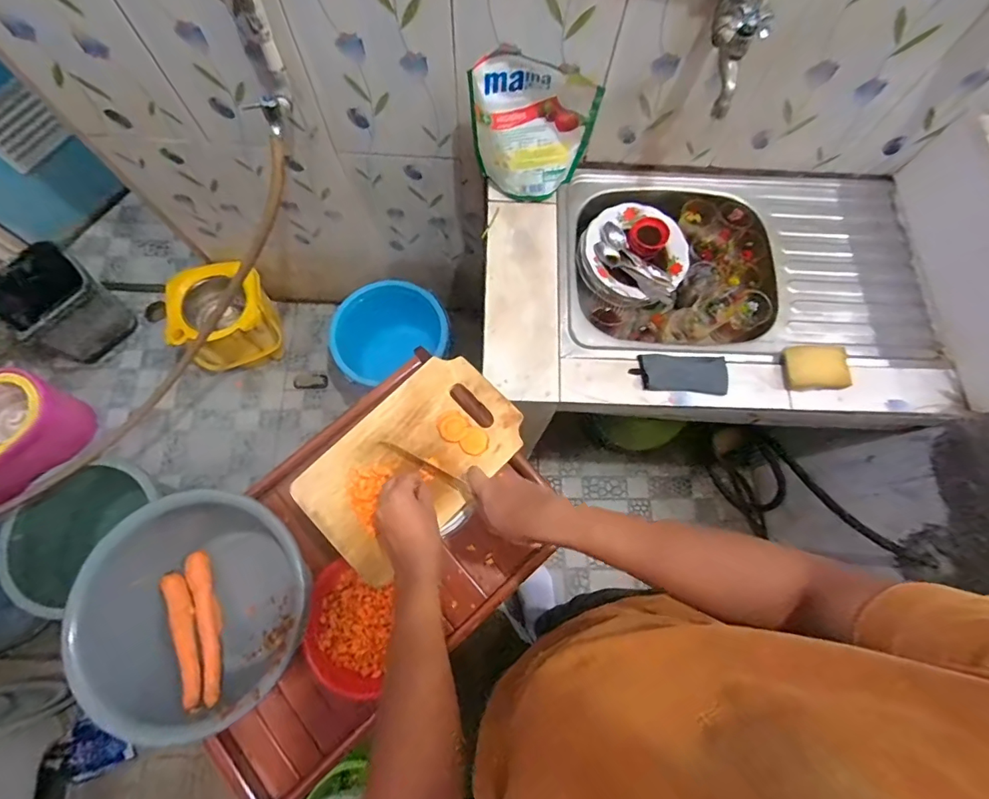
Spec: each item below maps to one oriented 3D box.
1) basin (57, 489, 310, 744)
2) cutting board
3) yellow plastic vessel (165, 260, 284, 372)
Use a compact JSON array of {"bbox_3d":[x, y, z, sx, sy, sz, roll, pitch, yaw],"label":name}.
[{"bbox_3d":[-0.408,0.299,0.685,0.301,0.161,0.276,1,74,-2],"label":"basin"},{"bbox_3d":[-0.108,0.078,0.636,0.178,0.021,0.292,44,77,10],"label":"cutting board"},{"bbox_3d":[-0.774,-0.225,1.375,0.262,0.283,0.197,-15,75,-6],"label":"yellow plastic vessel"}]

